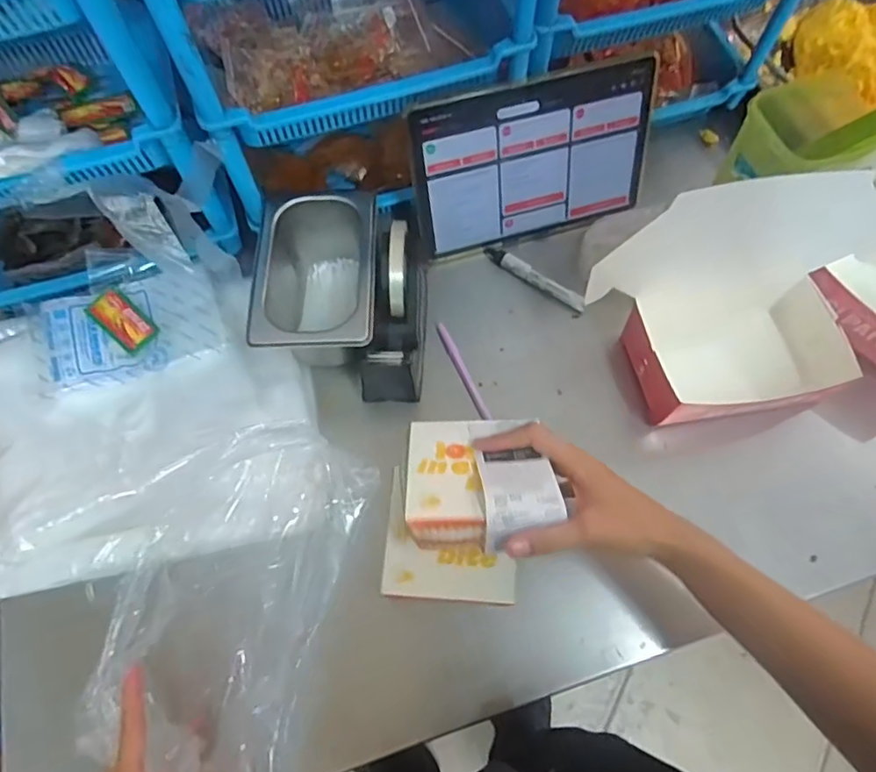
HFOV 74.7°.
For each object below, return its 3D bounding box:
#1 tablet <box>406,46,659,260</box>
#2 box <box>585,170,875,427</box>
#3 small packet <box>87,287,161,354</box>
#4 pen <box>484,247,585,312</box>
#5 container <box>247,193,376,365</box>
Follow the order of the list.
[{"bbox_3d":[0.103,-0.231,0.593,0.253,0.161,0.006,-17,45,-4],"label":"tablet"},{"bbox_3d":[0.261,-0.061,0.505,0.215,0.164,0.148,-14,68,-4],"label":"box"},{"bbox_3d":[-0.316,-0.067,0.573,0.071,0.006,0.039,40,74,16],"label":"small packet"},{"bbox_3d":[0.106,-0.118,0.626,0.125,0.014,0.015,33,72,14],"label":"pen"},{"bbox_3d":[-0.114,-0.105,0.576,0.108,0.090,0.182,-2,67,1],"label":"container"}]

